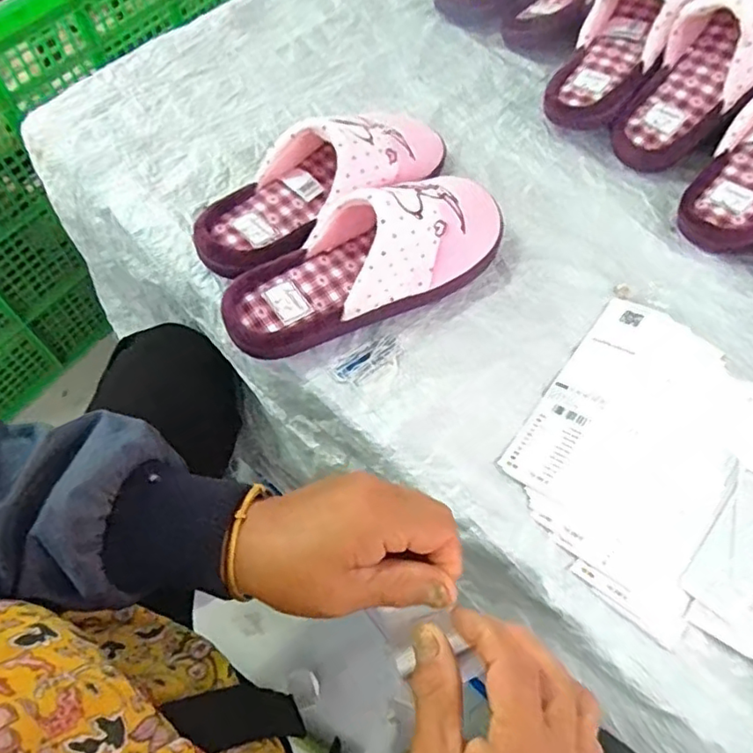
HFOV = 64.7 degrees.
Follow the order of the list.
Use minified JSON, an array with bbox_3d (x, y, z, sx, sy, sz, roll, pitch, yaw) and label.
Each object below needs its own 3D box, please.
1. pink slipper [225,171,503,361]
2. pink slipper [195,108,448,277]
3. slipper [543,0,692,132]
[{"bbox_3d":[-0.004,-0.094,0.460,0.243,0.085,0.085,-26,66,-14],"label":"pink slipper"},{"bbox_3d":[-0.041,-0.172,0.501,0.249,0.075,0.088,-35,68,-17],"label":"pink slipper"},{"bbox_3d":[0.248,-0.341,0.567,0.088,0.065,0.228,38,98,17],"label":"slipper"}]

